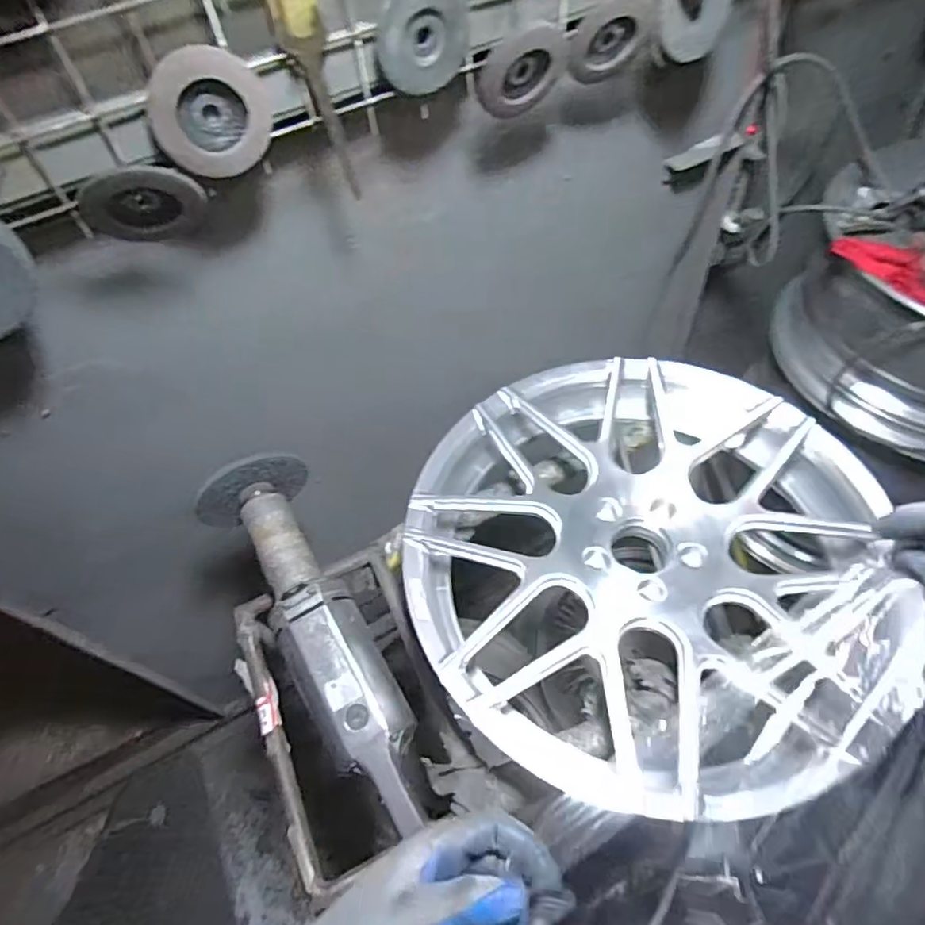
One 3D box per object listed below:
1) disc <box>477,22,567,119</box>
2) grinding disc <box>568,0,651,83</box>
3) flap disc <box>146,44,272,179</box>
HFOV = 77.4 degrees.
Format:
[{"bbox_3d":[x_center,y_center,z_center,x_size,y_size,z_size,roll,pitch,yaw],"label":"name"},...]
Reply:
[{"bbox_3d":[0.058,-0.383,0.568,0.092,0.069,0.012,-24,57,-11],"label":"disc"},{"bbox_3d":[0.144,-0.428,0.593,0.094,0.084,0.014,-24,75,-11],"label":"grinding disc"},{"bbox_3d":[-0.205,-0.285,0.472,0.091,0.092,0.018,-33,59,-16],"label":"flap disc"}]

